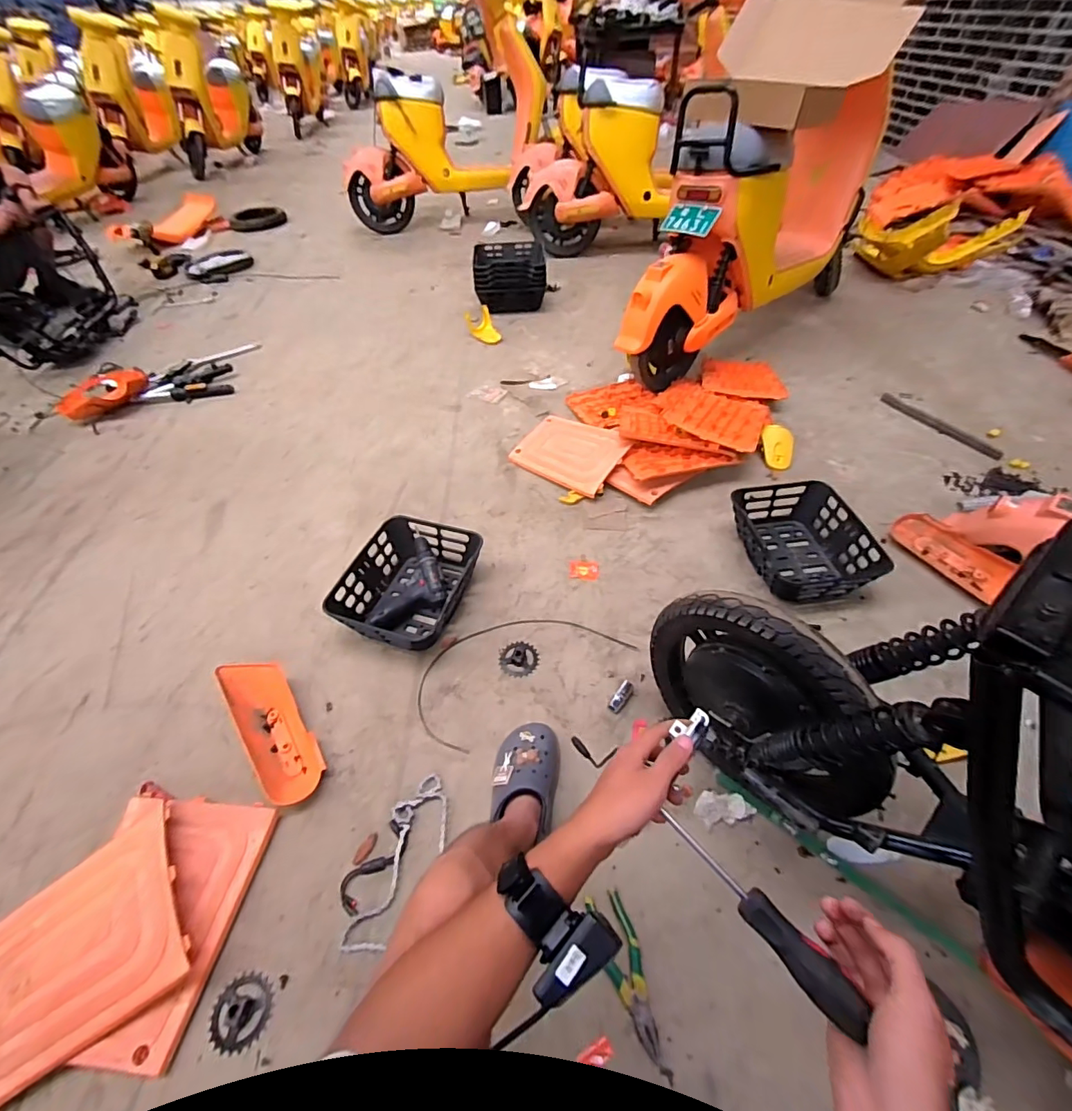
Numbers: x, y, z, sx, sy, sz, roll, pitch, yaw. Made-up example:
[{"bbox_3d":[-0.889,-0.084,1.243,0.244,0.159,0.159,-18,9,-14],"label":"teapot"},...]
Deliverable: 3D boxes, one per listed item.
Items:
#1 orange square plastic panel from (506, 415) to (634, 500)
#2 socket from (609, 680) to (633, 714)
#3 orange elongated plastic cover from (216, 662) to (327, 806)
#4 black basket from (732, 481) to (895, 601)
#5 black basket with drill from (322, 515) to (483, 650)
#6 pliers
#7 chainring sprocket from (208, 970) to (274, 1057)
[{"bbox_3d":[0.102,-0.313,1.493,0.310,0.016,0.246,25,63,27],"label":"orange square plastic panel"},{"bbox_3d":[0.174,0.285,1.012,0.023,0.019,0.071,29,56,25],"label":"socket"},{"bbox_3d":[-0.519,0.334,0.975,0.116,0.060,0.321,-31,54,-22],"label":"orange elongated plastic cover"},{"bbox_3d":[0.643,-0.046,1.224,0.284,0.113,0.325,-4,49,-1],"label":"black basket"},{"bbox_3d":[-0.289,0.063,1.170,0.271,0.122,0.320,11,50,12],"label":"black basket with drill"},{"bbox_3d":[0.131,0.603,0.724,0.056,0.019,0.191,-13,50,-9],"label":"pliers"},{"bbox_3d":[-0.426,0.660,0.721,0.083,0.010,0.086,-10,49,-7],"label":"chainring sprocket"}]

